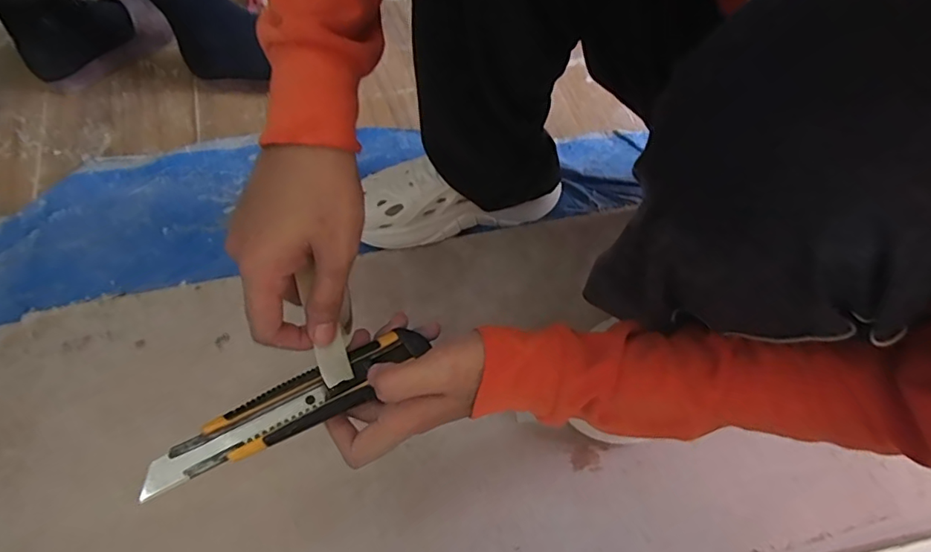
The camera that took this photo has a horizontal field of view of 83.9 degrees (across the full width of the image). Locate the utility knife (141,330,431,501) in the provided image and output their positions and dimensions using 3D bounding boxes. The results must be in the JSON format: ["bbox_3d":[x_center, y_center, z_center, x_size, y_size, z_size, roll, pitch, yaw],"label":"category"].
[{"bbox_3d":[-0.096,0.073,0.298,0.160,0.014,0.029,-26,66,-25],"label":"utility knife"}]

